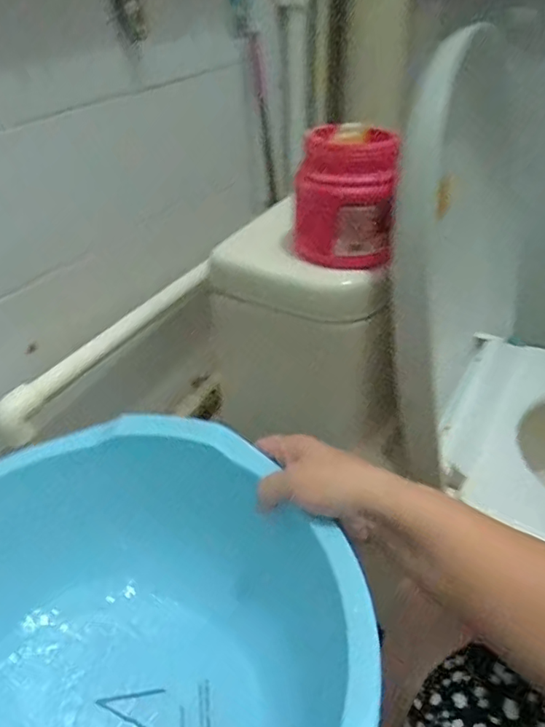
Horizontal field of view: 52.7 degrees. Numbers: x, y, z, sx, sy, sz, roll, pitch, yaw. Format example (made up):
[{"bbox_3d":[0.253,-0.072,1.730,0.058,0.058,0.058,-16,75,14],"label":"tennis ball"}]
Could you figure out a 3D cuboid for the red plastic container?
[{"bbox_3d":[0.065,-0.156,0.504,0.089,0.106,0.079,-2,36,2],"label":"red plastic container"}]

